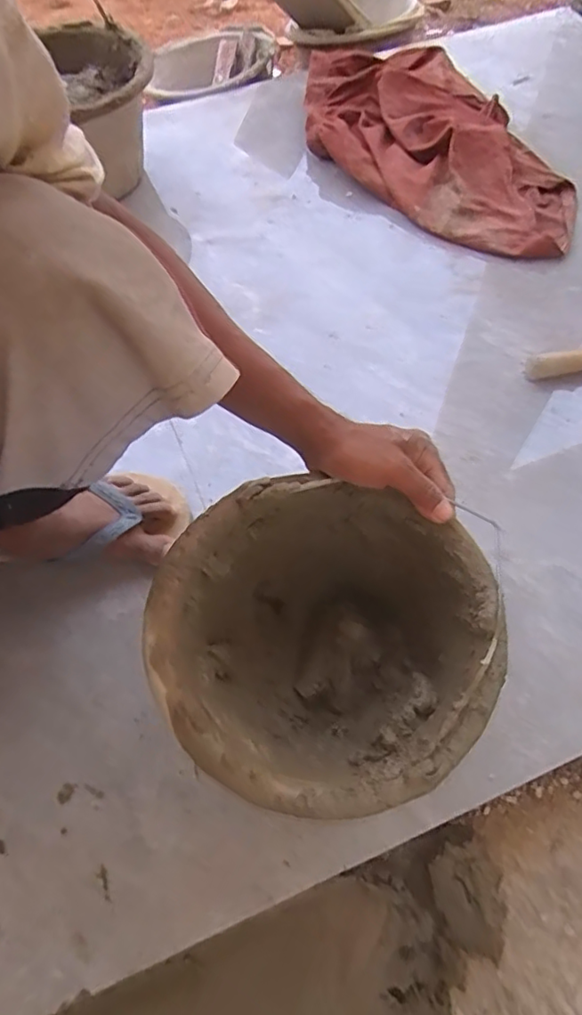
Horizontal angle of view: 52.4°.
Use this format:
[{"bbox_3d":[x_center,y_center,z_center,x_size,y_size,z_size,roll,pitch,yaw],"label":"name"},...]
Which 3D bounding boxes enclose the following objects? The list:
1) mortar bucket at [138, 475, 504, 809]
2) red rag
[{"bbox_3d":[0.023,0.120,0.489,0.249,0.148,0.230,-1,62,1],"label":"mortar bucket"},{"bbox_3d":[0.217,-0.591,0.952,0.317,0.051,0.581,-21,63,-10],"label":"red rag"}]

